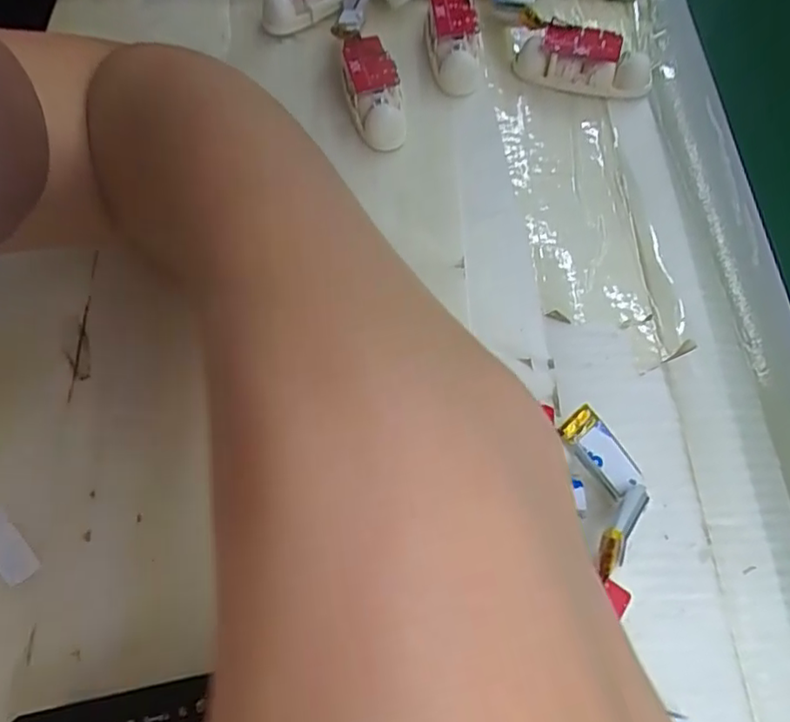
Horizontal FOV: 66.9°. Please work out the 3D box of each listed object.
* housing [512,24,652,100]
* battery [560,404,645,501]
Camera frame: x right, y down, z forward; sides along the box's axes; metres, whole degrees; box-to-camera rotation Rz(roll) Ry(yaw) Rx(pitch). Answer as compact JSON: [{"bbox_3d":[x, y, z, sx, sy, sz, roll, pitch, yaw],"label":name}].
[{"bbox_3d":[0.089,-0.139,0.277,0.062,0.019,0.018,10,65,4],"label":"housing"},{"bbox_3d":[0.068,0.030,0.196,0.013,0.005,0.033,-46,103,-20],"label":"battery"}]

